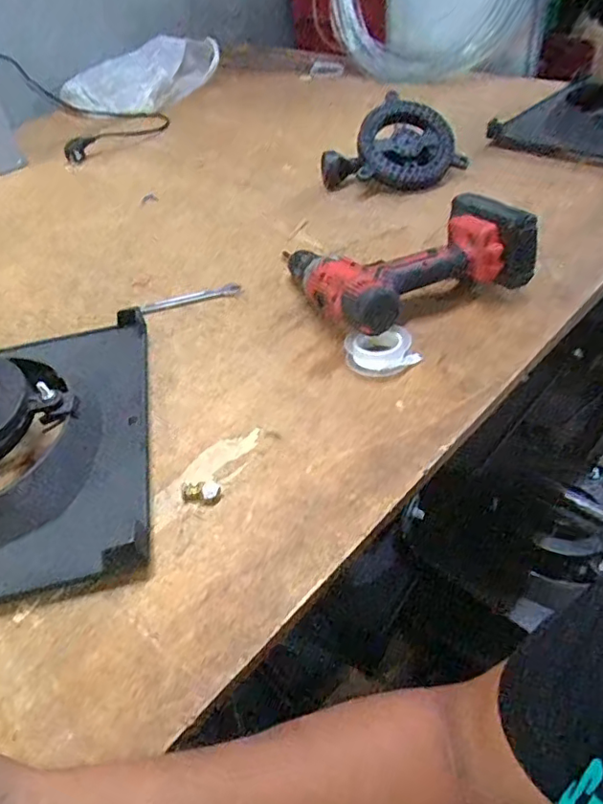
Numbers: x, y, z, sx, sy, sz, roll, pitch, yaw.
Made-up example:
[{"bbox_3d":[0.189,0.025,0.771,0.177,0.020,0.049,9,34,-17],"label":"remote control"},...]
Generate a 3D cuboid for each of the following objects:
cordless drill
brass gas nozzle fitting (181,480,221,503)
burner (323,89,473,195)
[{"bbox_3d":[0.102,-0.152,0.586,0.207,0.085,0.176,-22,46,-15],"label":"cordless drill"},{"bbox_3d":[-0.078,0.069,0.434,0.031,0.011,0.014,1,45,9],"label":"brass gas nozzle fitting"},{"bbox_3d":[0.125,-0.353,0.783,0.197,0.090,0.112,-5,44,3],"label":"burner"}]

